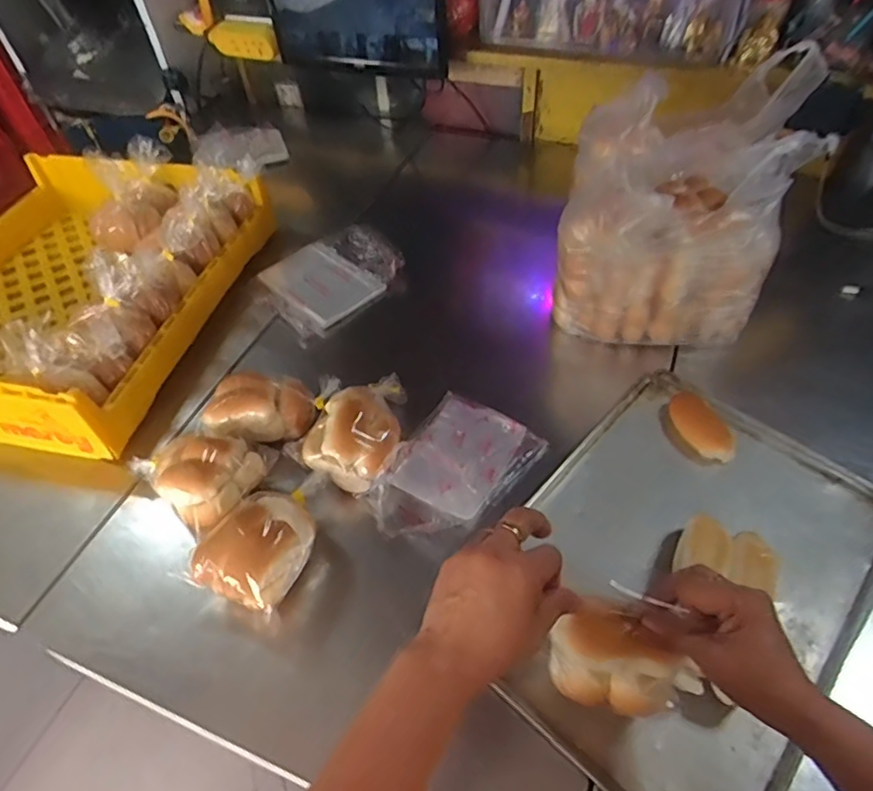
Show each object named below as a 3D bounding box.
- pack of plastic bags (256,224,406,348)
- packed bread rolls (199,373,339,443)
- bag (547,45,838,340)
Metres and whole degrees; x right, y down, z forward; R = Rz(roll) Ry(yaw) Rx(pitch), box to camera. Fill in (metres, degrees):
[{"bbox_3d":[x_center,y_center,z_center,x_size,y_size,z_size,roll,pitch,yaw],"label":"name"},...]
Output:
[{"bbox_3d":[-0.177,-0.205,0.981,0.238,0.023,0.181,-36,56,-23],"label":"pack of plastic bags"},{"bbox_3d":[-0.212,0.016,0.753,0.159,0.074,0.089,-7,50,-2],"label":"packed bread rolls"},{"bbox_3d":[0.332,-0.244,0.809,0.289,0.256,0.269,11,52,13],"label":"bag"}]

